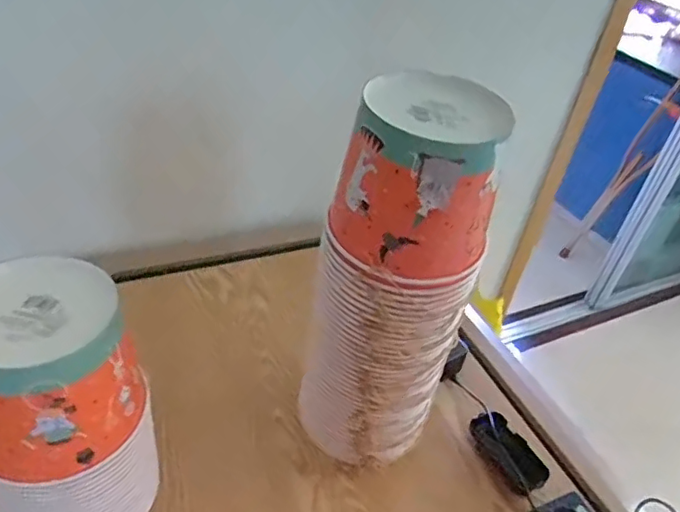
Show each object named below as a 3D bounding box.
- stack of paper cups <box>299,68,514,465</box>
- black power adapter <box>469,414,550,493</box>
[{"bbox_3d":[0.055,0.030,0.594,0.148,0.393,0.127,13,39,7],"label":"stack of paper cups"},{"bbox_3d":[0.207,0.237,0.705,0.054,0.023,0.100,-22,47,-30],"label":"black power adapter"}]

